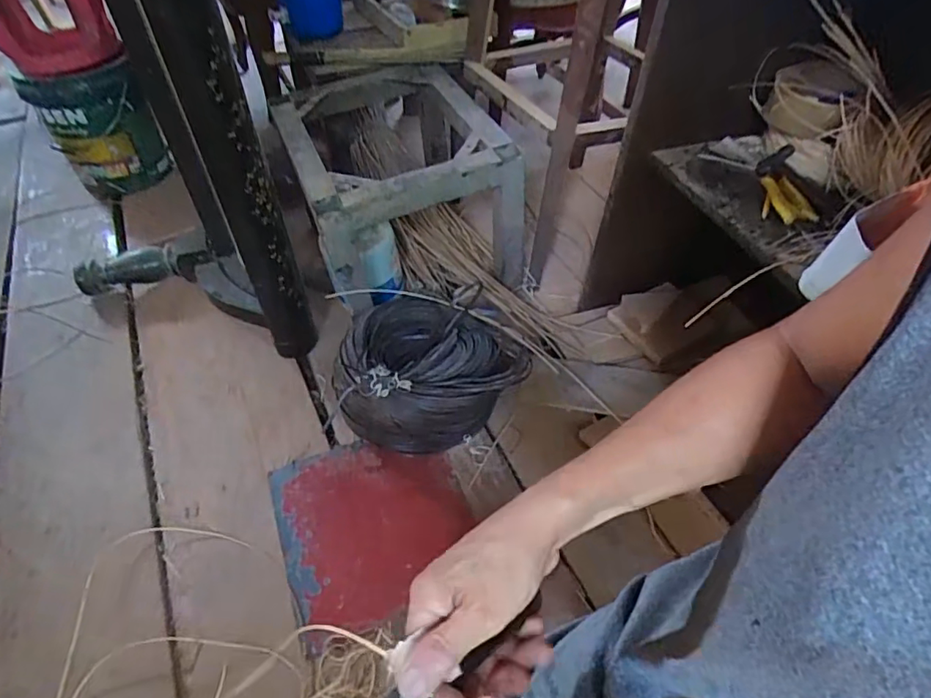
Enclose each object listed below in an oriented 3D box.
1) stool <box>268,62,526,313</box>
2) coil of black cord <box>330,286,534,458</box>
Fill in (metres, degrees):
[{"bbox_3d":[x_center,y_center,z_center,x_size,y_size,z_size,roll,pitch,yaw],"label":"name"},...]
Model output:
[{"bbox_3d":[-0.146,-0.364,1.197,0.405,0.295,0.460,-17,50,-15],"label":"stool"},{"bbox_3d":[-0.075,0.041,1.044,0.332,0.165,0.271,-12,49,-11],"label":"coil of black cord"}]

